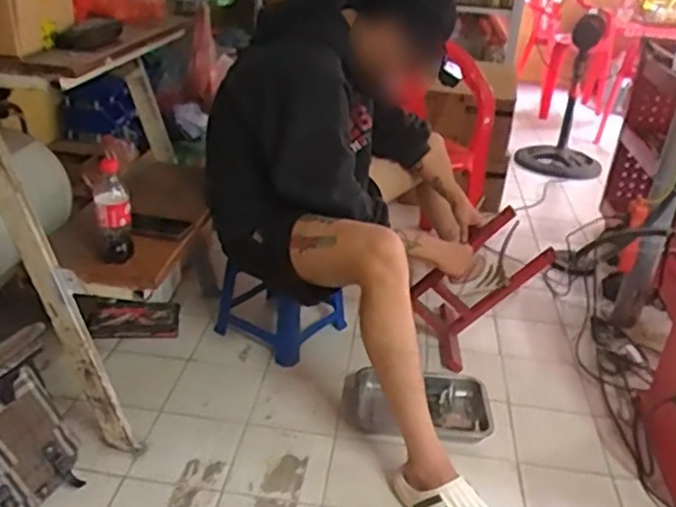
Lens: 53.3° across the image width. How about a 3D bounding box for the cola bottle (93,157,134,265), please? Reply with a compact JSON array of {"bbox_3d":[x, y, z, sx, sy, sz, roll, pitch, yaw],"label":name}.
[{"bbox_3d":[-0.408,-0.071,1.222,0.062,0.192,0.053,-5,29,-17],"label":"cola bottle"}]

